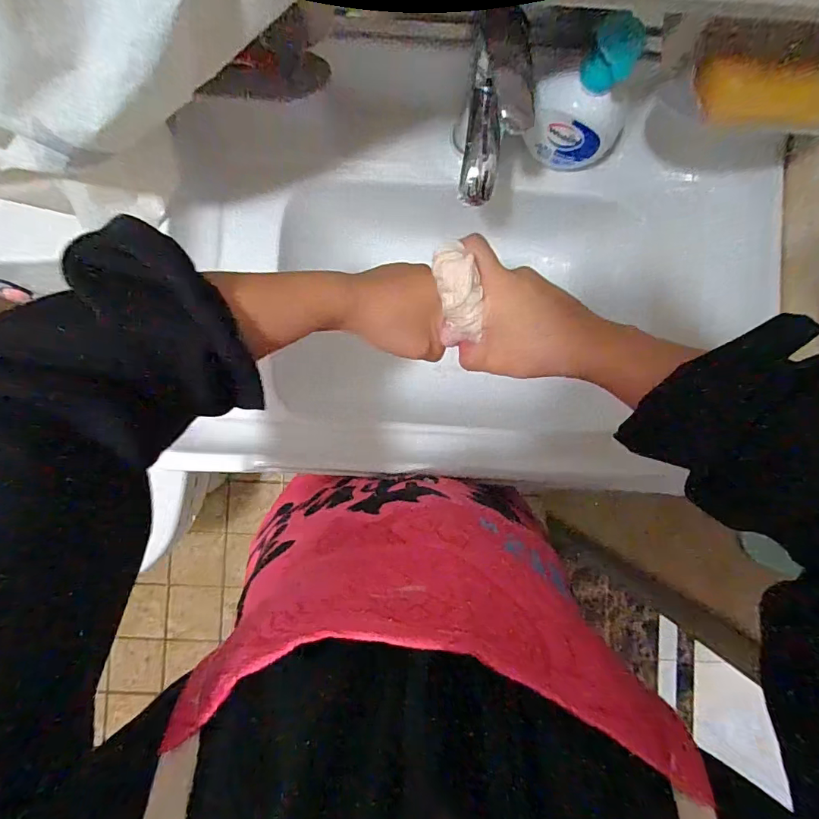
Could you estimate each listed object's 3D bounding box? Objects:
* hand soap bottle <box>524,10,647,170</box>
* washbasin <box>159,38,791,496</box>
[{"bbox_3d":[0.179,-0.313,0.479,0.099,0.139,0.059,36,88,0],"label":"hand soap bottle"},{"bbox_3d":[0.080,-0.129,0.584,0.668,0.158,0.379,0,88,-1],"label":"washbasin"}]

